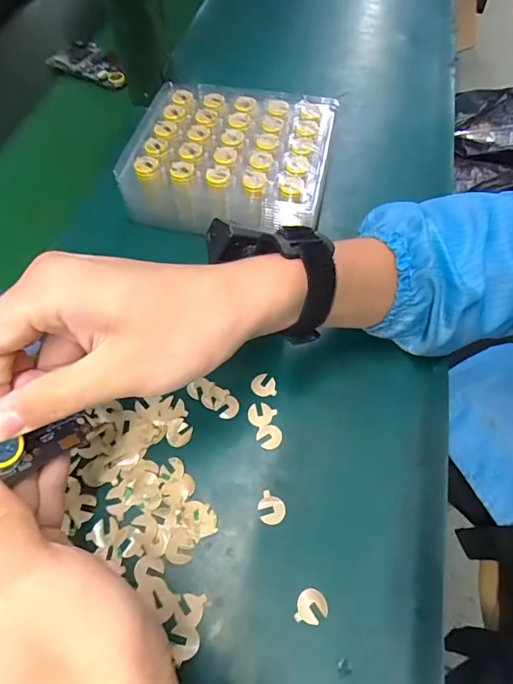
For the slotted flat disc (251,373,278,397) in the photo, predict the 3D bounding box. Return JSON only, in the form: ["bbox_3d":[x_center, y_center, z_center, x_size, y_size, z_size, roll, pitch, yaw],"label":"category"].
[{"bbox_3d":[0.005,0.032,0.309,0.018,0.004,0.017,-1,60,1],"label":"slotted flat disc"}]

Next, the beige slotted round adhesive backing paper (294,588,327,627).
[{"bbox_3d":[0.033,0.155,0.243,0.018,0.004,0.017,9,61,7],"label":"beige slotted round adhesive backing paper"}]

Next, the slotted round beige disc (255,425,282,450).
[{"bbox_3d":[0.009,0.066,0.291,0.017,0.004,0.017,-1,60,1],"label":"slotted round beige disc"}]

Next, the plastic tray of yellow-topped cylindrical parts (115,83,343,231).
[{"bbox_3d":[-0.021,-0.167,0.377,0.174,0.046,0.150,11,61,8],"label":"plastic tray of yellow-topped cylindrical parts"}]

